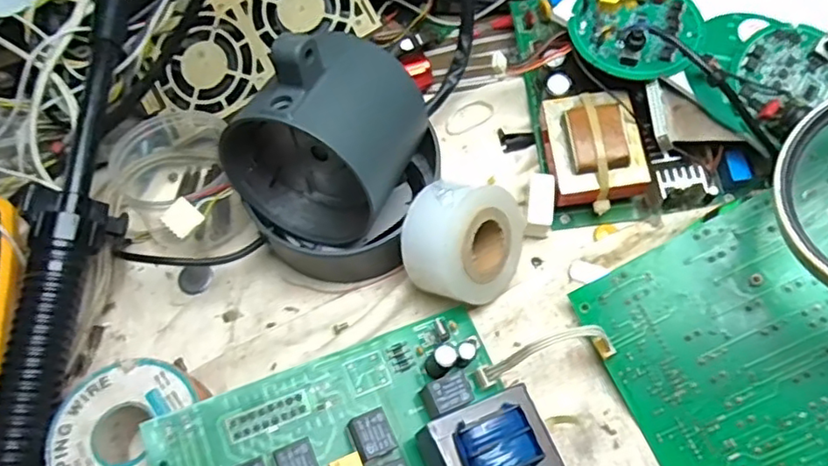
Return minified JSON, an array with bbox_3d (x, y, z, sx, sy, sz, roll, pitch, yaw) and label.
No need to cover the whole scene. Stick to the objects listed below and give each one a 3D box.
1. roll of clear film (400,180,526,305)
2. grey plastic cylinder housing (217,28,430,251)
[{"bbox_3d":[0.025,0.004,0.314,0.029,0.062,0.057,6,70,48],"label":"roll of clear film"},{"bbox_3d":[-0.042,-0.046,0.312,0.083,0.114,0.082,19,66,11],"label":"grey plastic cylinder housing"}]

